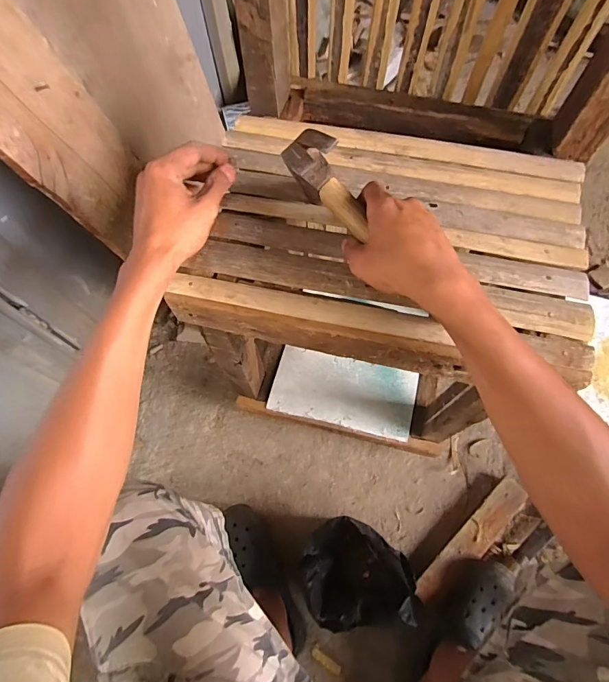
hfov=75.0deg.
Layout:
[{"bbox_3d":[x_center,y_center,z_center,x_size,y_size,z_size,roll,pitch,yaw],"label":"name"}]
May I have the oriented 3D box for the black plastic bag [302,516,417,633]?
[{"bbox_3d":[0.093,0.418,0.728,0.186,0.091,0.174,-8,65,-1],"label":"black plastic bag"}]

